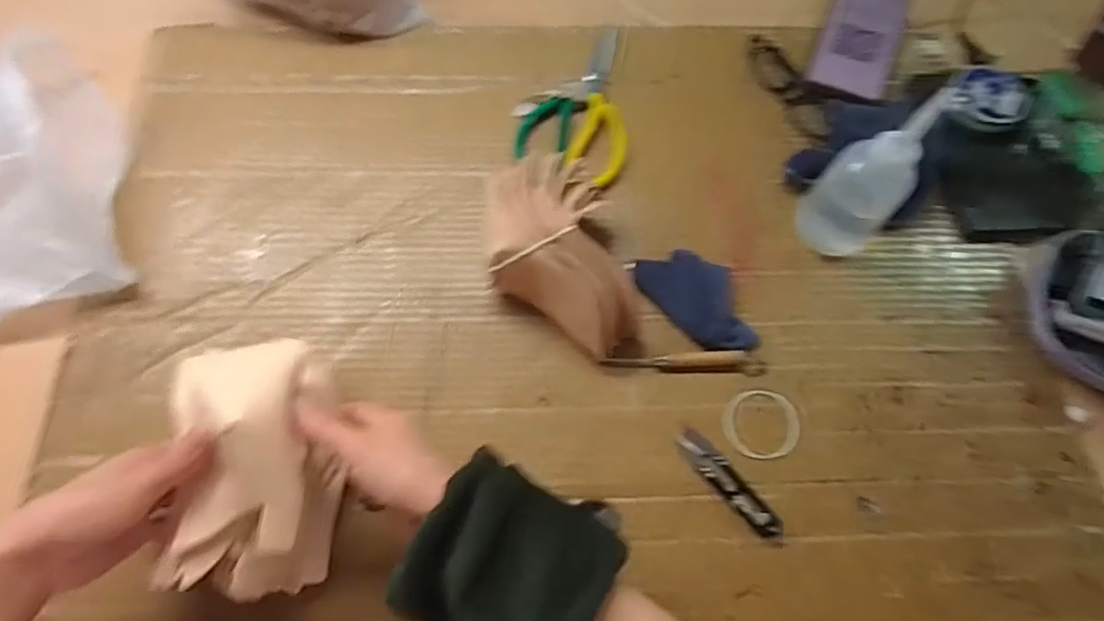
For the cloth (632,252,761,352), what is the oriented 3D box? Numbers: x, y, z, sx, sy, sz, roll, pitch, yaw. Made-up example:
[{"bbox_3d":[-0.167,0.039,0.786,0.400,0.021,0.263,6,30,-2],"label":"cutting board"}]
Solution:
[{"bbox_3d":[0.128,-0.011,0.532,0.061,0.020,0.113,-35,74,-15],"label":"cloth"}]

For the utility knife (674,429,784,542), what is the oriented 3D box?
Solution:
[{"bbox_3d":[0.135,0.130,0.474,0.022,0.008,0.099,-38,75,-16],"label":"utility knife"}]

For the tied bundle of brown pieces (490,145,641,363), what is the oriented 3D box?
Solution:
[{"bbox_3d":[0.003,-0.043,0.499,0.096,0.080,0.165,-24,71,-11],"label":"tied bundle of brown pieces"}]

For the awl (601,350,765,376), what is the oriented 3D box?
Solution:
[{"bbox_3d":[0.109,0.041,0.506,0.133,0.012,0.015,1,68,-2],"label":"awl"}]

